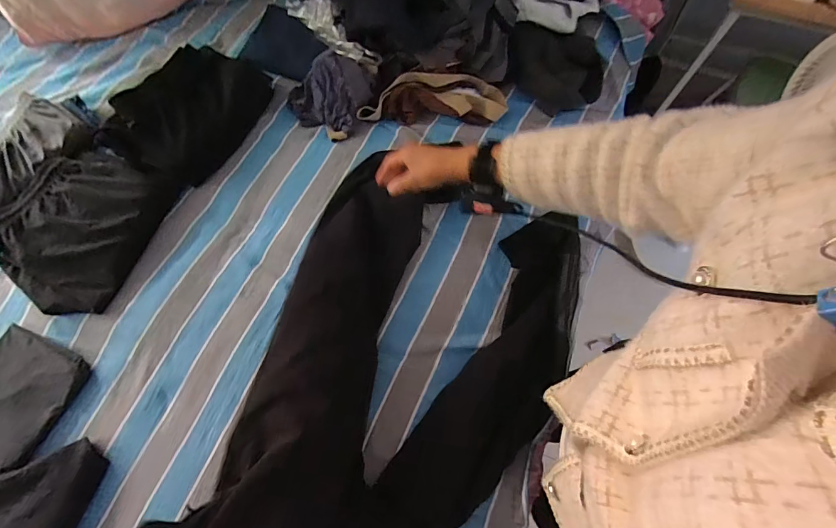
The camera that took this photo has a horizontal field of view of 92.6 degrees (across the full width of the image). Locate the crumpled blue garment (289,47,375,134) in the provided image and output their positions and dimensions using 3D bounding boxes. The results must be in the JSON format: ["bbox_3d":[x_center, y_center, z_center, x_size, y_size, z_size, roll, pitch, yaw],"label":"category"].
[{"bbox_3d":[-0.178,-0.350,0.816,0.177,0.076,0.154,-21,71,-7],"label":"crumpled blue garment"}]

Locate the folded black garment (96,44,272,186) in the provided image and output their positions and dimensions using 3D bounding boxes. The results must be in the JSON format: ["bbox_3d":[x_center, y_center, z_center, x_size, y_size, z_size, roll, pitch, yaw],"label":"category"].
[{"bbox_3d":[-0.454,-0.311,0.812,0.173,0.113,0.321,32,73,12],"label":"folded black garment"}]

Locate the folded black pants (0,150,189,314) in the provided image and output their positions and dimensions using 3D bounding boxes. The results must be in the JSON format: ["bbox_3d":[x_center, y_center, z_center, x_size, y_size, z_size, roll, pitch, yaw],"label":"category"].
[{"bbox_3d":[-0.627,-0.073,0.736,0.256,0.057,0.300,22,72,9],"label":"folded black pants"}]

